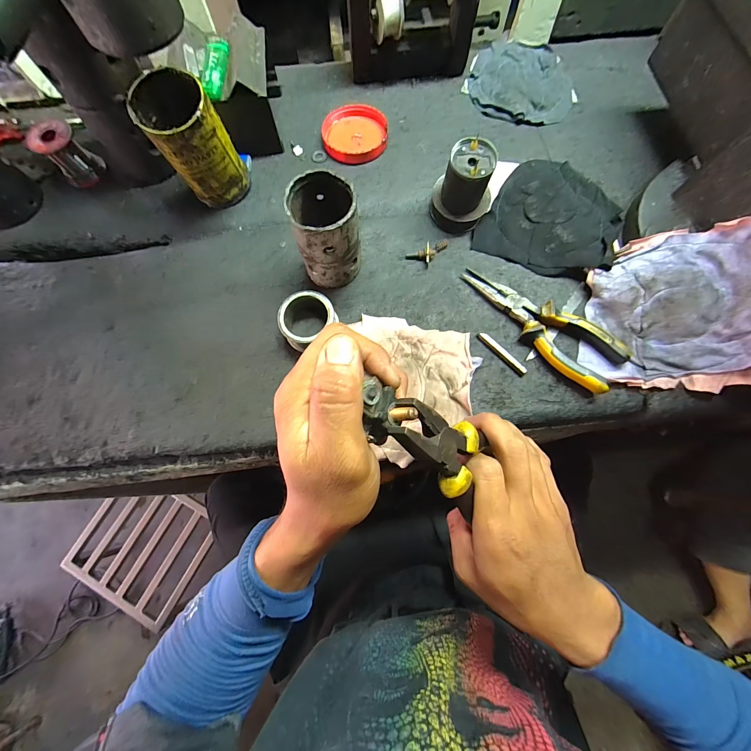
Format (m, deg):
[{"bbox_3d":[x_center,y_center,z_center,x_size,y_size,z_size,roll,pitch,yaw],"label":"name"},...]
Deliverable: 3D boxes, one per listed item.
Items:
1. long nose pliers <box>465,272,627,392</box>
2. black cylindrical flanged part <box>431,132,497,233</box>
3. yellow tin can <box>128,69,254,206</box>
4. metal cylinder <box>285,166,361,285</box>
[{"bbox_3d":[0.174,-0.058,0.354,0.189,0.033,0.061,37,78,11],"label":"long nose pliers"},{"bbox_3d":[0.104,-0.224,0.377,0.058,0.077,0.061,0,74,1],"label":"black cylindrical flanged part"},{"bbox_3d":[-0.203,-0.258,0.368,0.075,0.123,0.073,0,74,1],"label":"yellow tin can"},{"bbox_3d":[-0.051,-0.152,0.346,0.064,0.108,0.072,-8,74,-1],"label":"metal cylinder"}]

